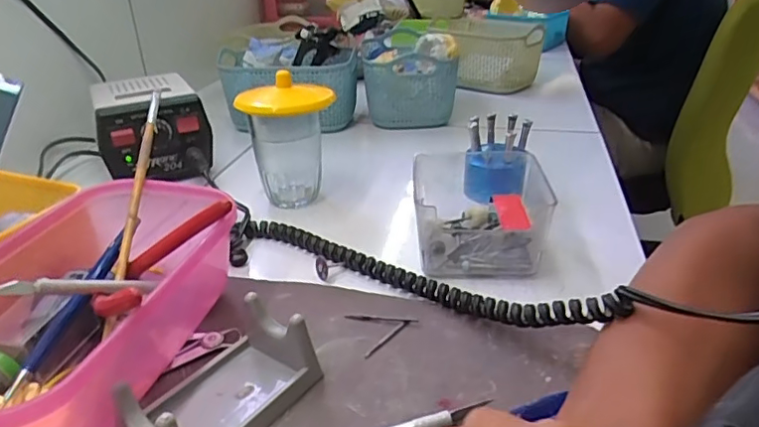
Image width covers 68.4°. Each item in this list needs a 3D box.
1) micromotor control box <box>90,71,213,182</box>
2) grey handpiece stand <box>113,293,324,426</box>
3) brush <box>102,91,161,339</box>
[{"bbox_3d":[-0.234,-0.090,0.576,0.098,0.075,0.128,-13,30,-21],"label":"micromotor control box"},{"bbox_3d":[-0.082,0.086,0.285,0.058,0.038,0.096,17,33,30],"label":"grey handpiece stand"},{"bbox_3d":[-0.161,-0.011,0.369,0.009,0.008,0.195,-4,53,-5],"label":"brush"}]

